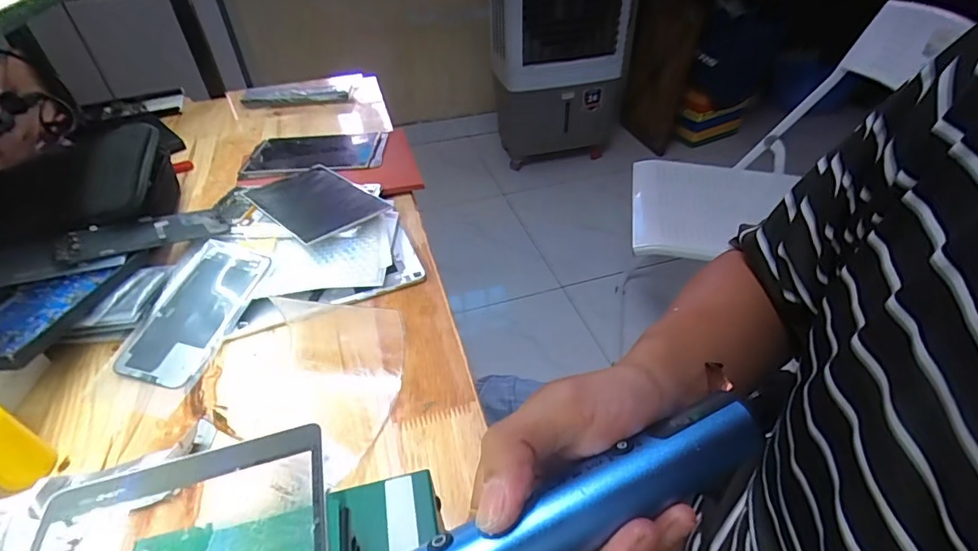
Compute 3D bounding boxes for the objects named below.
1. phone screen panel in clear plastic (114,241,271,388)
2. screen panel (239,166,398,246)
[{"bbox_3d":[-0.291,0.034,0.489,0.075,0.013,0.160,18,54,0],"label":"phone screen panel in clear plastic"},{"bbox_3d":[-0.222,-0.096,0.629,0.191,0.013,0.122,30,51,33],"label":"screen panel"}]

